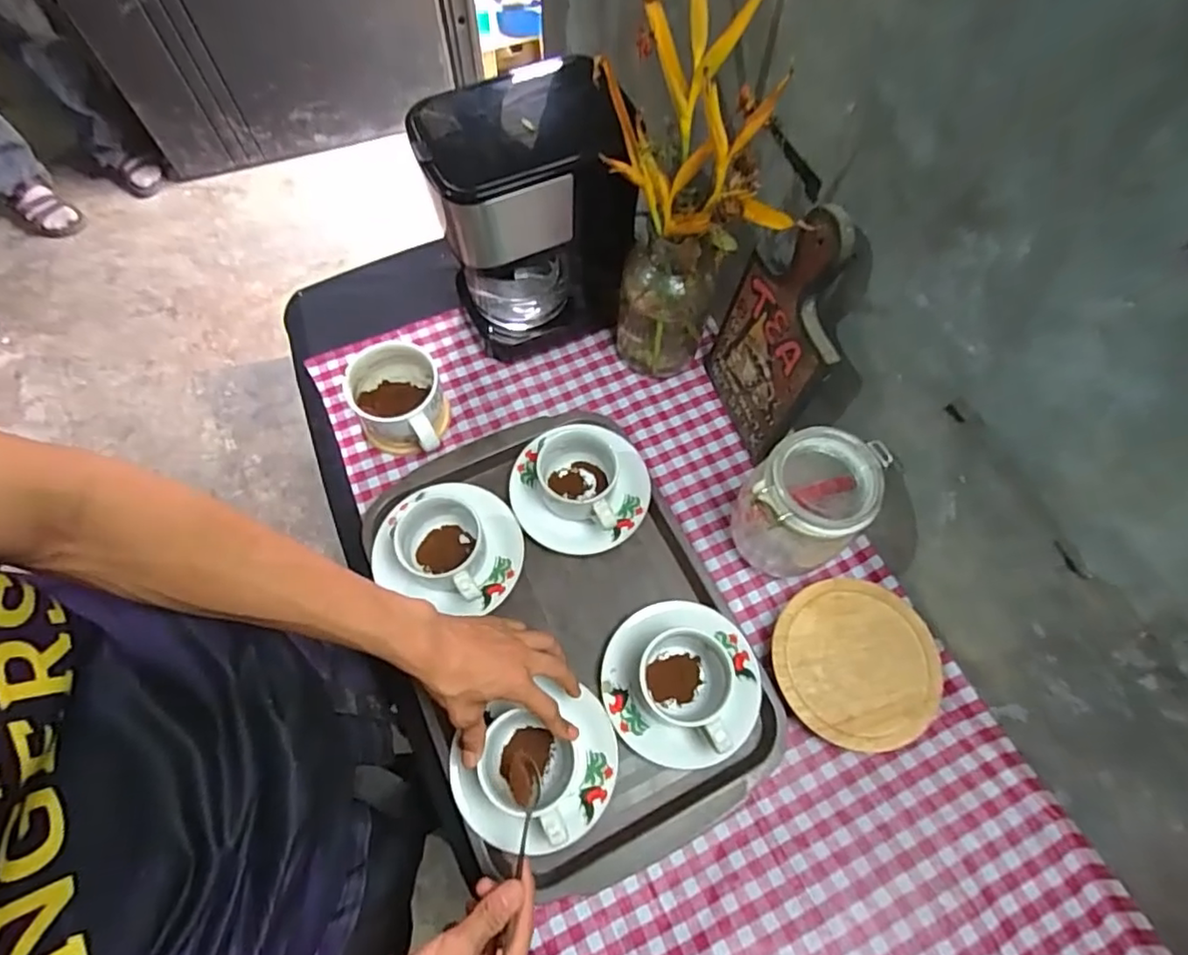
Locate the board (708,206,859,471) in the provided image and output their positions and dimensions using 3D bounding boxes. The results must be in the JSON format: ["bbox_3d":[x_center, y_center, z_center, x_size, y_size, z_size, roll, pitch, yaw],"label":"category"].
[{"bbox_3d":[0.174,-0.137,0.591,0.011,0.284,0.134,-17,69,-13],"label":"board"}]

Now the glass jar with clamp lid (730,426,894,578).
[{"bbox_3d":[0.198,0.025,0.587,0.096,0.157,0.105,1,67,-1],"label":"glass jar with clamp lid"}]

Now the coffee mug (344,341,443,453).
[{"bbox_3d":[-0.215,-0.078,0.669,0.095,0.075,0.114,-9,65,-5],"label":"coffee mug"}]

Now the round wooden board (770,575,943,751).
[{"bbox_3d":[0.250,0.173,0.580,0.147,0.017,0.152,1,67,-1],"label":"round wooden board"}]

